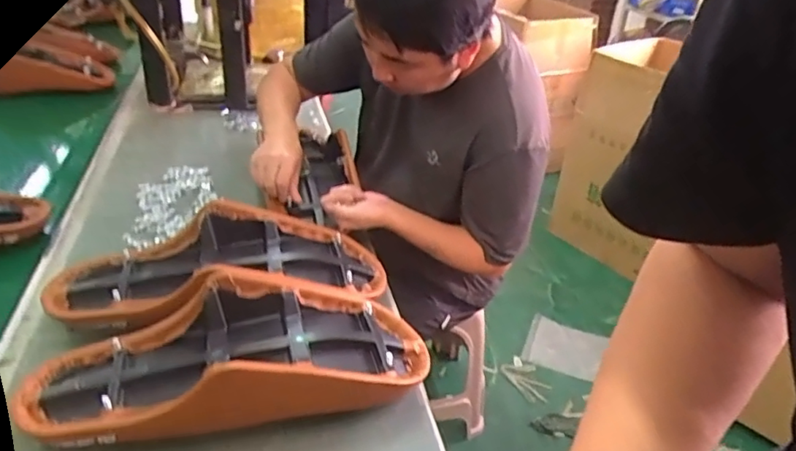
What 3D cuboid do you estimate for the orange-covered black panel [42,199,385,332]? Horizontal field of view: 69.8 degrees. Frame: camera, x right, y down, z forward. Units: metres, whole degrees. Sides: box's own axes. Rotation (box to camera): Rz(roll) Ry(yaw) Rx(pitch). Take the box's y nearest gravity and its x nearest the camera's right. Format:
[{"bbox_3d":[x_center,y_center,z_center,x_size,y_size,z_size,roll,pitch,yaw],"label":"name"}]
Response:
[{"bbox_3d":[-0.245,0.068,0.818,0.469,0.119,0.182,-5,32,-15],"label":"orange-covered black panel"}]

